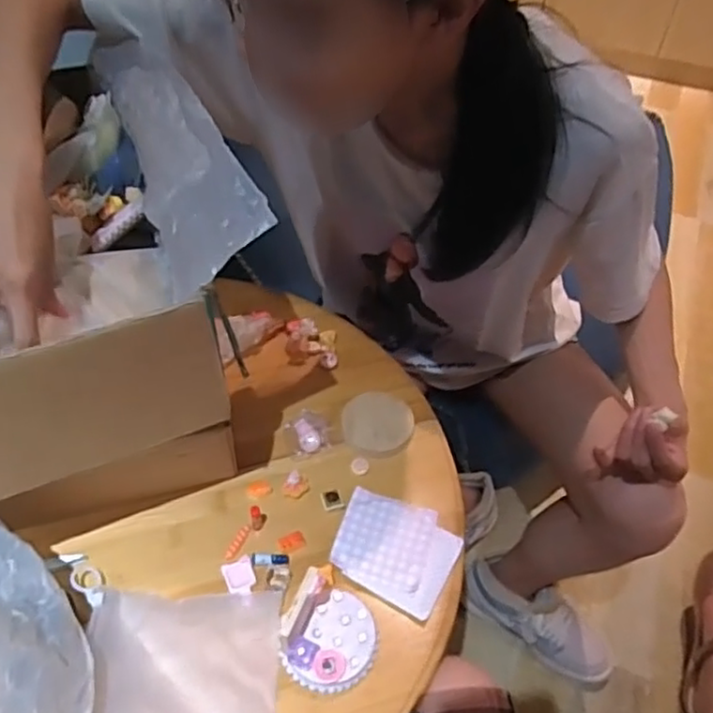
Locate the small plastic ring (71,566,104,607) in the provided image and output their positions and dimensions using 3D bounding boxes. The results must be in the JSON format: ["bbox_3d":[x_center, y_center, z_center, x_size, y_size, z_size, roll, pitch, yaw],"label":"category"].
[{"bbox_3d":[-0.221,0.187,0.541,0.023,0.004,0.043,2,30,-31],"label":"small plastic ring"}]

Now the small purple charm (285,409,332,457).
[{"bbox_3d":[-0.047,0.074,0.649,0.044,0.014,0.045,1,49,-1],"label":"small purple charm"}]

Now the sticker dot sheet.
[{"bbox_3d":[0.033,0.166,0.575,0.102,0.006,0.088,24,53,18],"label":"sticker dot sheet"}]

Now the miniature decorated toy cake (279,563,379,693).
[{"bbox_3d":[-0.018,0.205,0.508,0.073,0.056,0.085,25,53,18],"label":"miniature decorated toy cake"}]

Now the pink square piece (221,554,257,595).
[{"bbox_3d":[-0.098,0.188,0.560,0.025,0.008,0.031,-19,53,-18],"label":"pink square piece"}]

